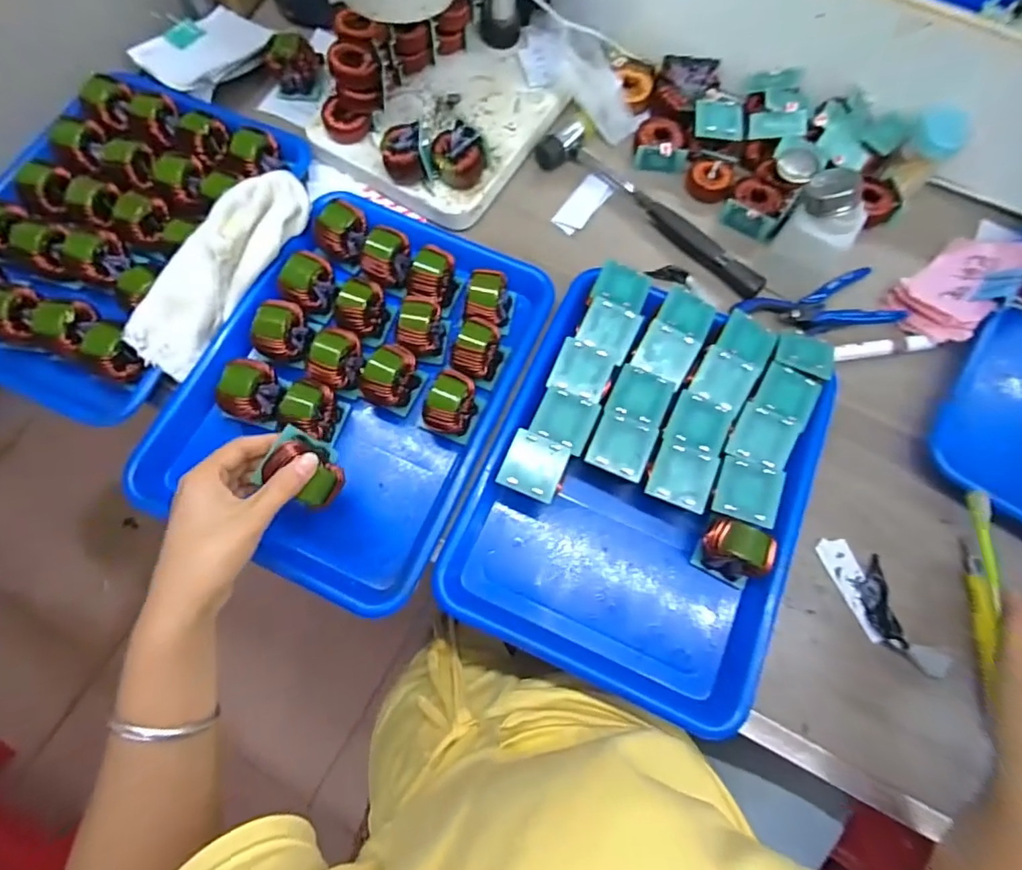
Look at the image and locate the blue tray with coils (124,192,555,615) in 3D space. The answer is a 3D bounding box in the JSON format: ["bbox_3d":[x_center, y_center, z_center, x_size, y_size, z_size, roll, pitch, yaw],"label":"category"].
[{"bbox_3d":[-0.129,-0.048,0.434,0.247,0.051,0.323,24,74,6],"label":"blue tray with coils"}]

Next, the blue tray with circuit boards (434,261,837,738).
[{"bbox_3d":[0.109,0.032,0.409,0.244,0.046,0.319,23,74,6],"label":"blue tray with circuit boards"}]

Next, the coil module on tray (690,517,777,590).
[{"bbox_3d":[0.169,0.090,0.397,0.046,0.051,0.038,27,74,7],"label":"coil module on tray"}]

